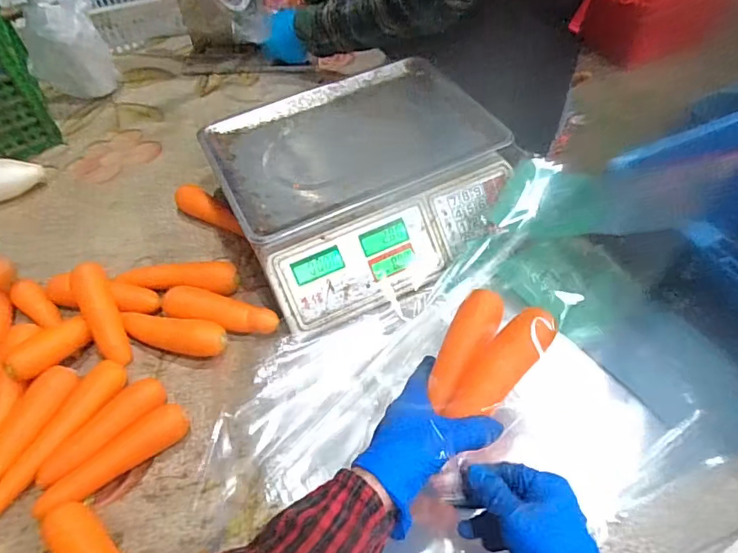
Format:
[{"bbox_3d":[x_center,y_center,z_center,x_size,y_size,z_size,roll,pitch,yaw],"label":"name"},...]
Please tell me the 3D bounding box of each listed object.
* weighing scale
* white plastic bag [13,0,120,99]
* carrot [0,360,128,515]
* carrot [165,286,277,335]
[{"bbox_3d":[-0.006,-0.132,0.653,0.330,0.093,0.330,-24,53,-13],"label":"weighing scale"},{"bbox_3d":[-0.507,-0.386,0.841,0.108,0.196,0.090,17,55,19],"label":"white plastic bag"},{"bbox_3d":[-0.322,0.168,0.522,0.036,0.030,0.181,21,57,21],"label":"carrot"},{"bbox_3d":[-0.176,0.044,0.596,0.140,0.034,0.036,10,54,14],"label":"carrot"}]

